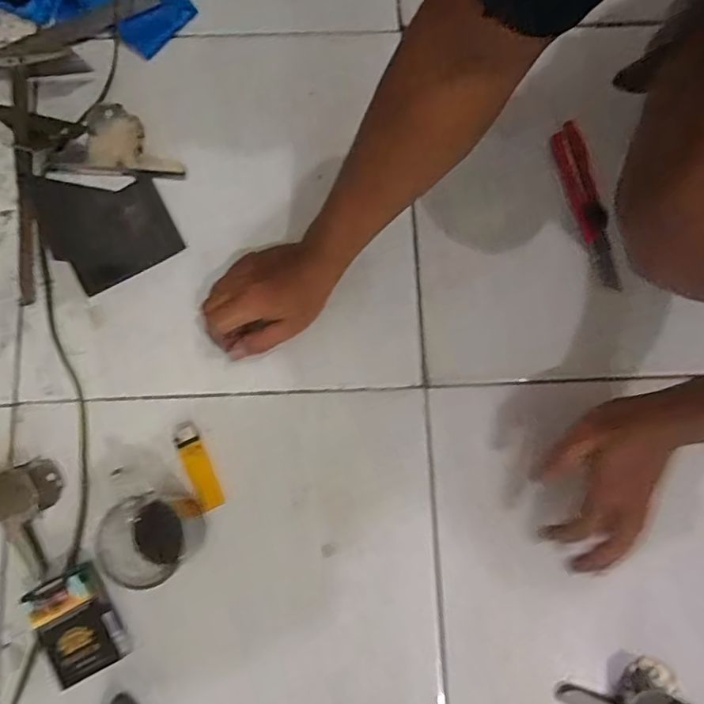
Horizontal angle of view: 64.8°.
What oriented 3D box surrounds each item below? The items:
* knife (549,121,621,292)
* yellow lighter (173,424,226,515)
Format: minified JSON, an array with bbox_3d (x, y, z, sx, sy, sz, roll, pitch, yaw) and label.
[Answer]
[{"bbox_3d":[0.241,-0.150,0.570,0.030,0.021,0.175,-12,80,-4],"label":"knife"},{"bbox_3d":[-0.146,0.107,0.525,0.024,0.013,0.083,-27,81,-6],"label":"yellow lighter"}]

